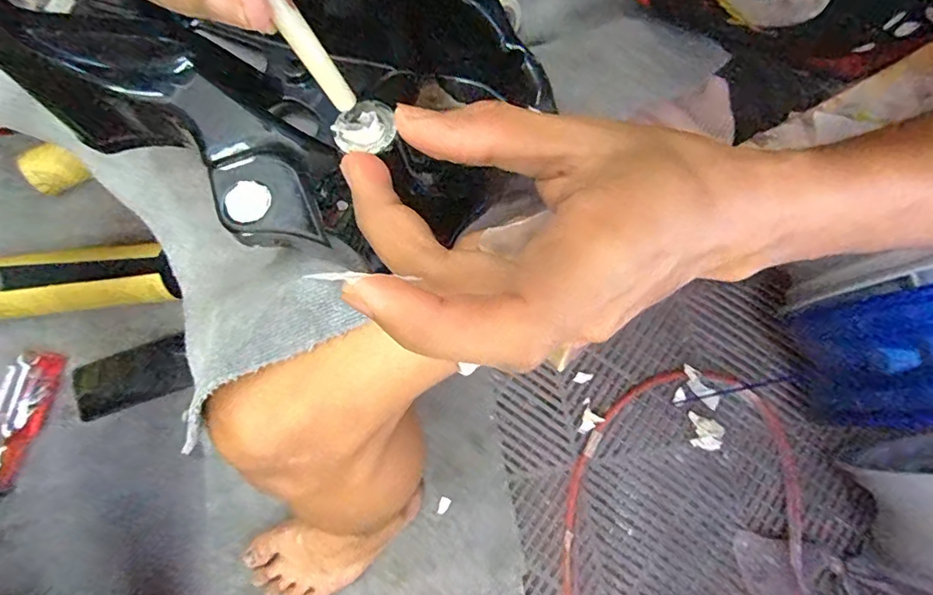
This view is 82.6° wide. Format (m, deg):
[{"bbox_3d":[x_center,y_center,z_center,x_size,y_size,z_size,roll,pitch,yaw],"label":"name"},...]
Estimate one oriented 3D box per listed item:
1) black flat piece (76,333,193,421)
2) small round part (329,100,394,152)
[{"bbox_3d":[-0.465,0.113,0.742,0.152,0.012,0.075,-19,76,-4],"label":"black flat piece"},{"bbox_3d":[-0.034,-0.056,0.174,0.020,0.005,0.019,0,76,1],"label":"small round part"}]

